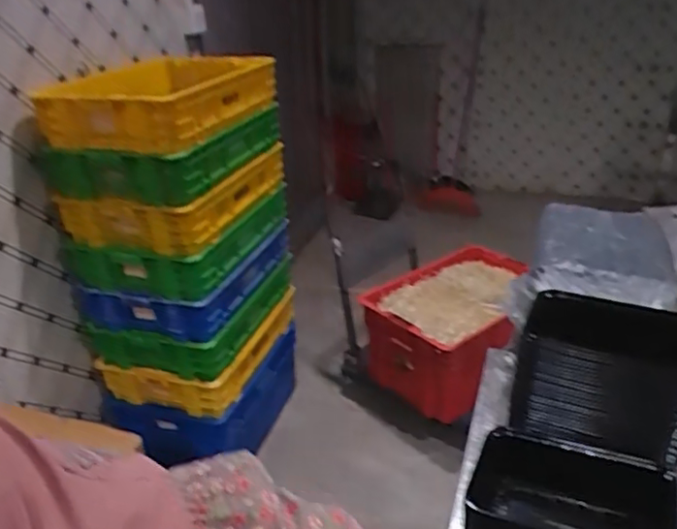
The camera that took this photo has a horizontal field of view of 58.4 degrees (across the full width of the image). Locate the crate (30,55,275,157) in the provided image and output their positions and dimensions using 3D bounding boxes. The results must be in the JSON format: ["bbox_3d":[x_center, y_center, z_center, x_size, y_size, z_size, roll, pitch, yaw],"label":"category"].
[{"bbox_3d":[-0.414,-0.406,1.490,0.354,0.135,0.489,7,28,19],"label":"crate"}]

